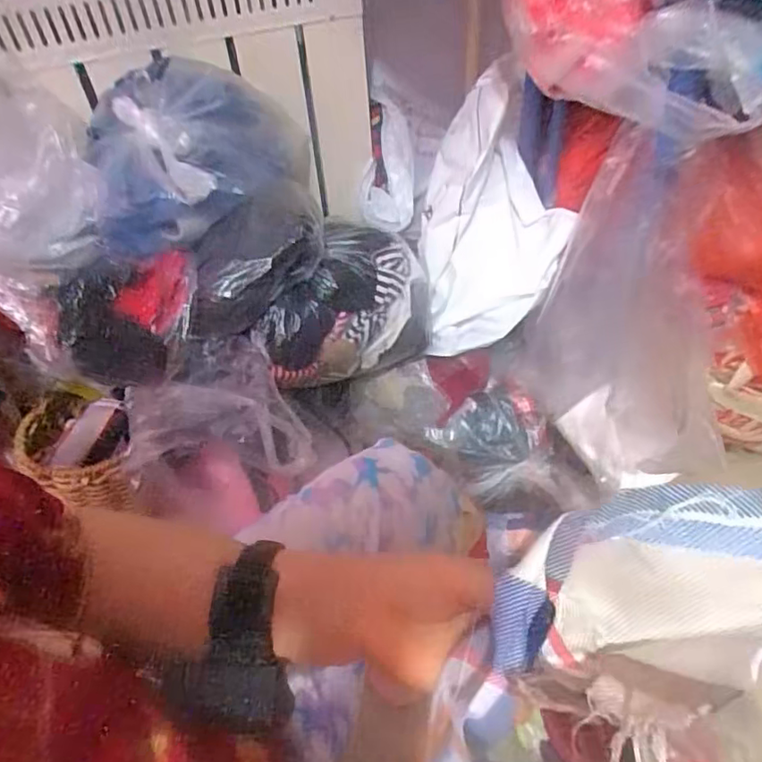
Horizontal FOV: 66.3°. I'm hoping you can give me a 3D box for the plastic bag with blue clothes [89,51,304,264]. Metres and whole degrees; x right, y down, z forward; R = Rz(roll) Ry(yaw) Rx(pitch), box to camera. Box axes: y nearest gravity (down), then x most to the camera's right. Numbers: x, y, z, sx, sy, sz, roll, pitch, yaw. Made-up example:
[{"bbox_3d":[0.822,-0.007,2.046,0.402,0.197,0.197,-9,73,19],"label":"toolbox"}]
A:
[{"bbox_3d":[-0.196,-0.258,0.650,0.237,0.134,0.210,-20,49,-11],"label":"plastic bag with blue clothes"}]

